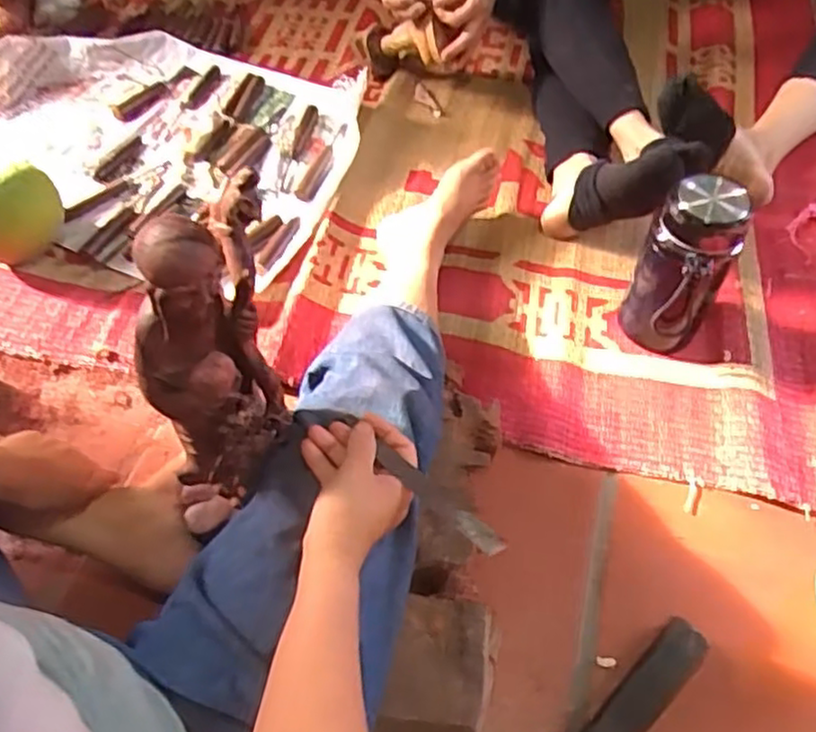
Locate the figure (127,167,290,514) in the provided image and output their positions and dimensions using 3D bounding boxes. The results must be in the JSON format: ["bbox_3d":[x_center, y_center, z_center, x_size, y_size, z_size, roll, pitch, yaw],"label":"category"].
[{"bbox_3d":[-0.141,0.006,0.519,0.072,0.265,0.074,16,43,13],"label":"figure"}]

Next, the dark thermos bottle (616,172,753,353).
[{"bbox_3d":[0.323,-0.125,0.840,0.101,0.216,0.133,25,57,18],"label":"dark thermos bottle"}]

